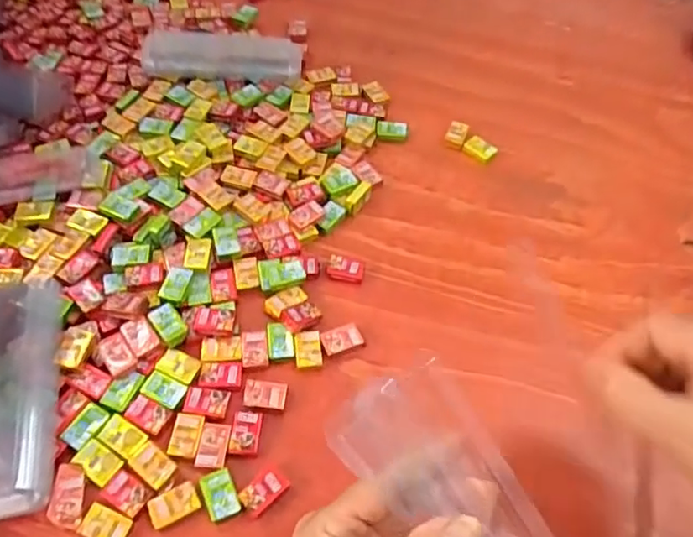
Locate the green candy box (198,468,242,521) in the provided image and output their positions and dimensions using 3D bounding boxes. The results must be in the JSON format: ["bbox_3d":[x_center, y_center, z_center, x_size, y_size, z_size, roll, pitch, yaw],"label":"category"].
[{"bbox_3d":[-0.070,0.126,0.310,0.017,0.004,0.025,-21,60,-16],"label":"green candy box"}]

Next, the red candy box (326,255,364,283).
[{"bbox_3d":[-0.001,0.000,0.403,0.027,0.006,0.018,11,57,4],"label":"red candy box"}]

